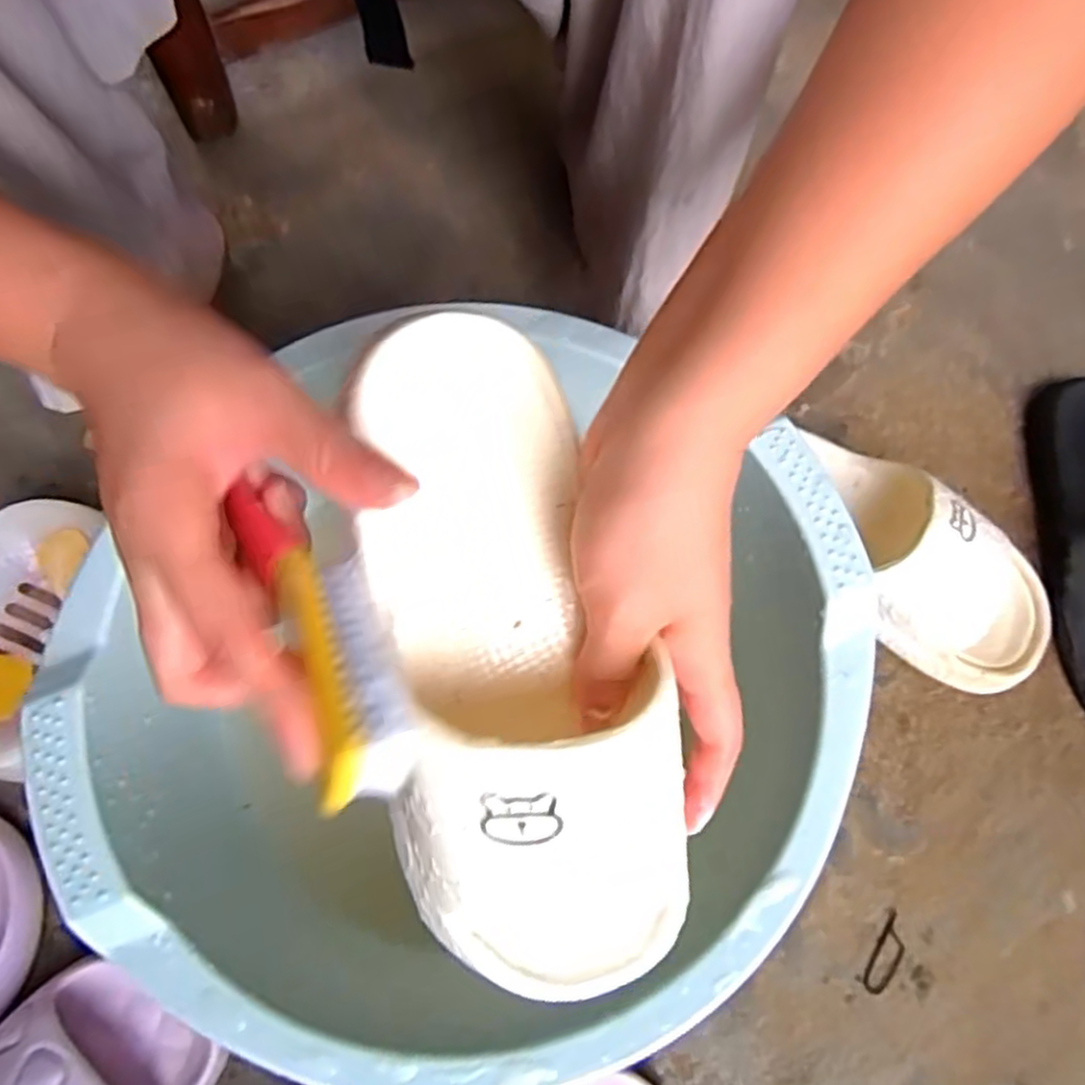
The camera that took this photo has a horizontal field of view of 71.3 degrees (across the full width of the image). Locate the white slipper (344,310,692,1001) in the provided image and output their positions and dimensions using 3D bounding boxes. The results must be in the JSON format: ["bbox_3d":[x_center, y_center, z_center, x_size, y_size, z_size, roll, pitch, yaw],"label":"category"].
[{"bbox_3d":[-0.008,0.043,0.261,0.097,0.069,0.248,-13,86,-5],"label":"white slipper"}]

